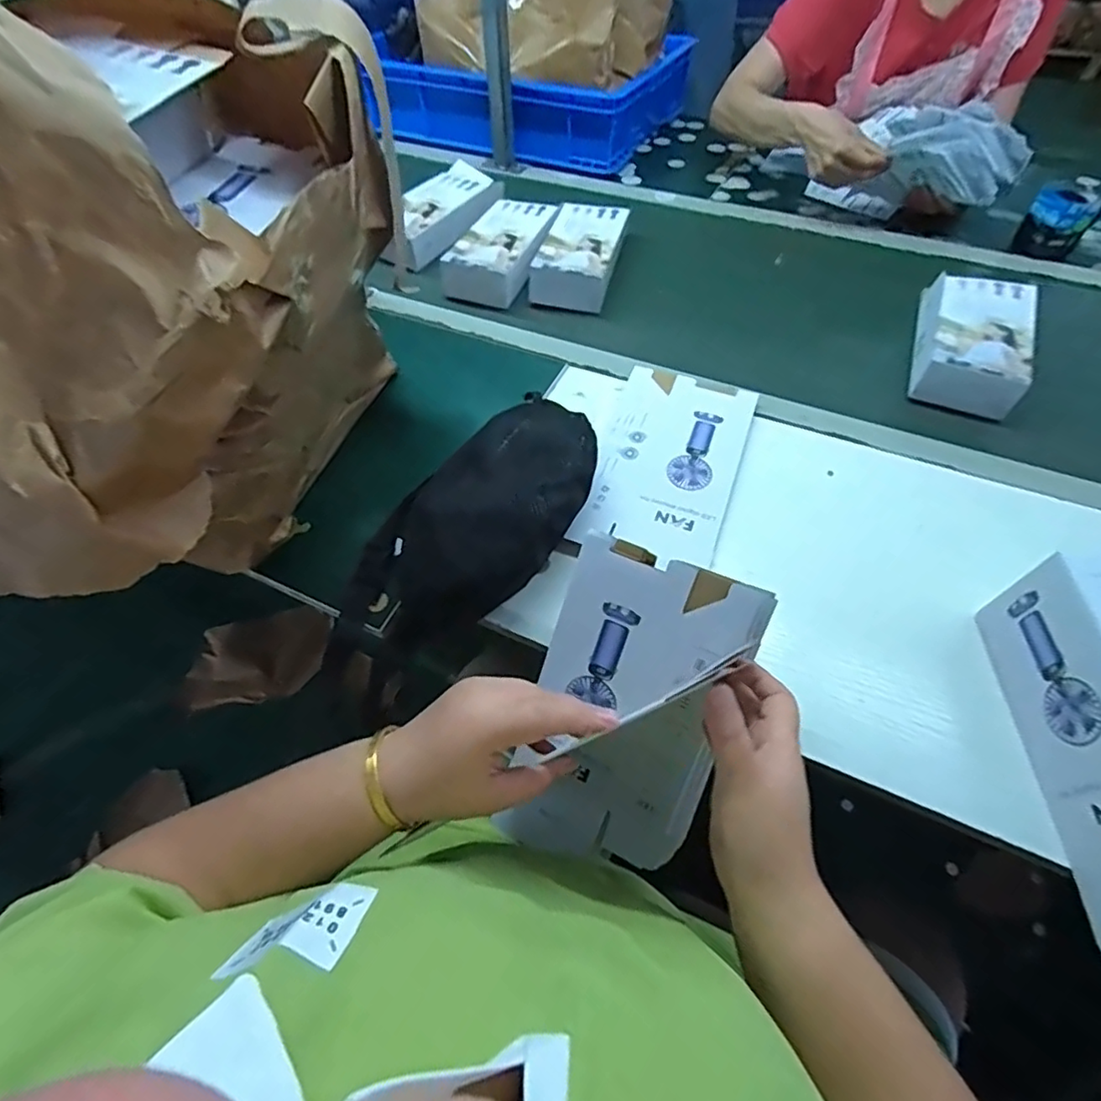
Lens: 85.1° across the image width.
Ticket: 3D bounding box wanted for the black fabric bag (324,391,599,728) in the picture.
[{"bbox_3d":[-0.079,-0.013,0.558,0.142,0.072,0.308,42,91,27],"label":"black fabric bag"}]

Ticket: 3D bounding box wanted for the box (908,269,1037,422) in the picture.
[{"bbox_3d":[0.482,-0.244,0.685,0.102,0.054,0.188,20,58,16],"label":"box"}]

